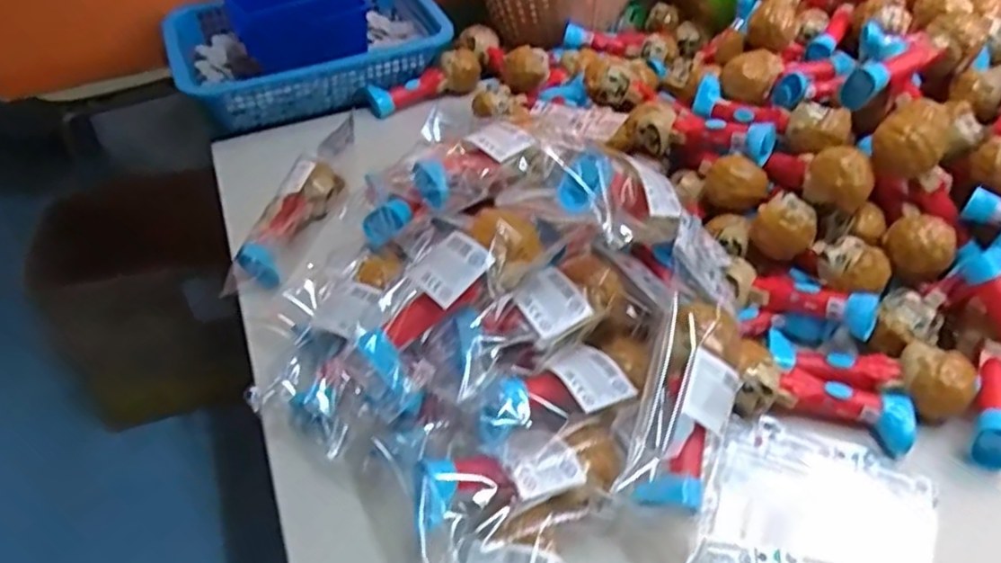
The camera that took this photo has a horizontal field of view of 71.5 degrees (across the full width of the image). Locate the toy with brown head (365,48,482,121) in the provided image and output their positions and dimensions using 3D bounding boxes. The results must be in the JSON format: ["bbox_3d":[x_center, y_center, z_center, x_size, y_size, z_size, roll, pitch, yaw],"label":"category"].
[{"bbox_3d":[-0.082,-0.215,0.746,0.124,0.041,0.035,-18,48,-14],"label":"toy with brown head"}]

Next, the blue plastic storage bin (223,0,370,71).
[{"bbox_3d":[-0.222,-0.295,0.764,0.132,0.088,0.130,-20,48,-16],"label":"blue plastic storage bin"}]

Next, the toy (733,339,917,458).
[{"bbox_3d":[0.206,0.074,0.444,0.107,0.038,0.033,11,47,13],"label":"toy"}]

